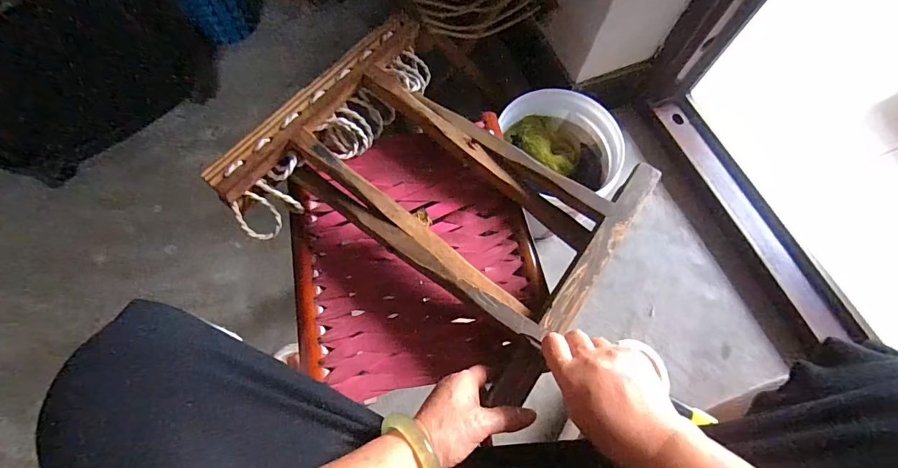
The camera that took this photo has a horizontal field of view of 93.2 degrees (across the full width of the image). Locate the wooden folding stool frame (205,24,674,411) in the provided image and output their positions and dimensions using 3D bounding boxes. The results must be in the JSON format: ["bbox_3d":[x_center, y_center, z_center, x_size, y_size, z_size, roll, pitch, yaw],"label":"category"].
[{"bbox_3d":[-0.010,-0.057,0.480,0.392,0.065,0.312,34,72,13],"label":"wooden folding stool frame"}]

